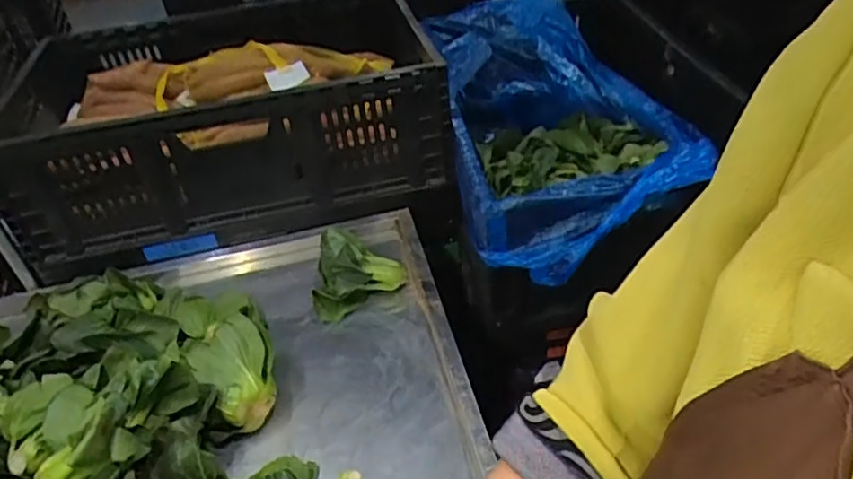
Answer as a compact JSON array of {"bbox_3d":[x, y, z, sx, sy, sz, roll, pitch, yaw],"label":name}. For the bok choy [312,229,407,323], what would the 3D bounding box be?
[{"bbox_3d":[-0.087,0.042,0.805,0.112,0.072,0.093,-7,39,0],"label":"bok choy"}]

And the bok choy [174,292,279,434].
[{"bbox_3d":[-0.232,0.118,0.736,0.094,0.085,0.218,-25,43,-21],"label":"bok choy"}]

